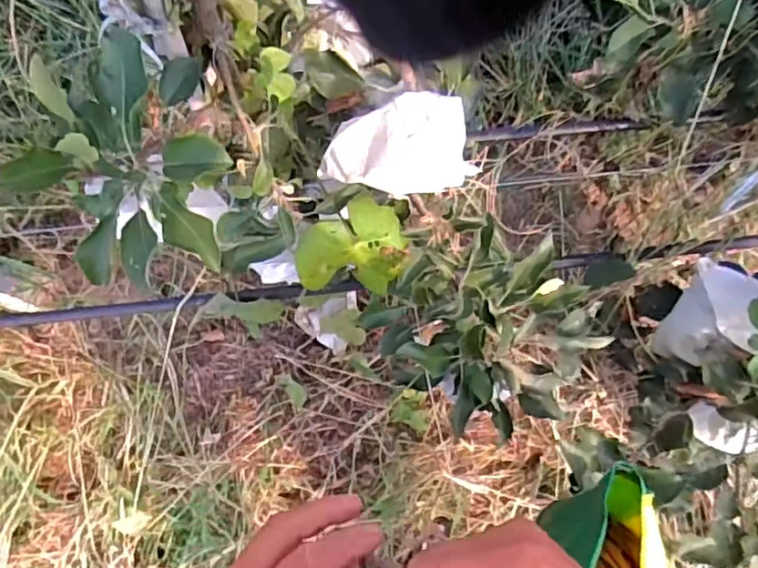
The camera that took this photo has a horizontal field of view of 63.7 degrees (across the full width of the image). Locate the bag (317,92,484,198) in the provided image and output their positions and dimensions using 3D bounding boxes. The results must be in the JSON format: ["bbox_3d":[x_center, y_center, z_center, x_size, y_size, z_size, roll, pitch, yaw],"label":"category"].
[{"bbox_3d":[0.014,-0.109,0.508,0.131,0.098,0.050,-3,75,0],"label":"bag"}]

